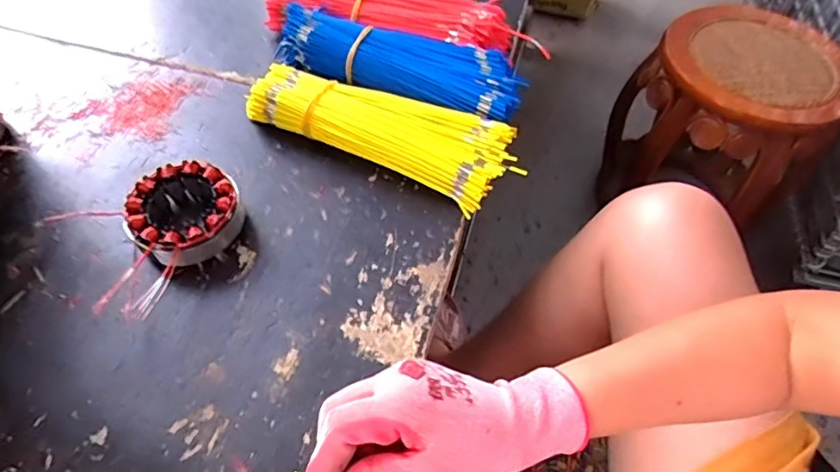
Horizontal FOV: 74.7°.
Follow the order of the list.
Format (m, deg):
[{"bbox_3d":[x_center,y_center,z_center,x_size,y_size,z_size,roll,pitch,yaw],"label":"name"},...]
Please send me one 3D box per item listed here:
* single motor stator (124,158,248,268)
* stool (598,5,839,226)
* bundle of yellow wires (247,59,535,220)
[{"bbox_3d":[-0.192,-0.016,0.454,0.085,0.036,0.086,-8,56,-9],"label":"single motor stator"},{"bbox_3d":[0.571,-0.180,1.096,0.328,0.419,0.287,3,55,-2],"label":"stool"},{"bbox_3d":[-0.029,-0.102,0.517,0.254,0.044,0.094,24,57,13],"label":"bundle of yellow wires"}]

